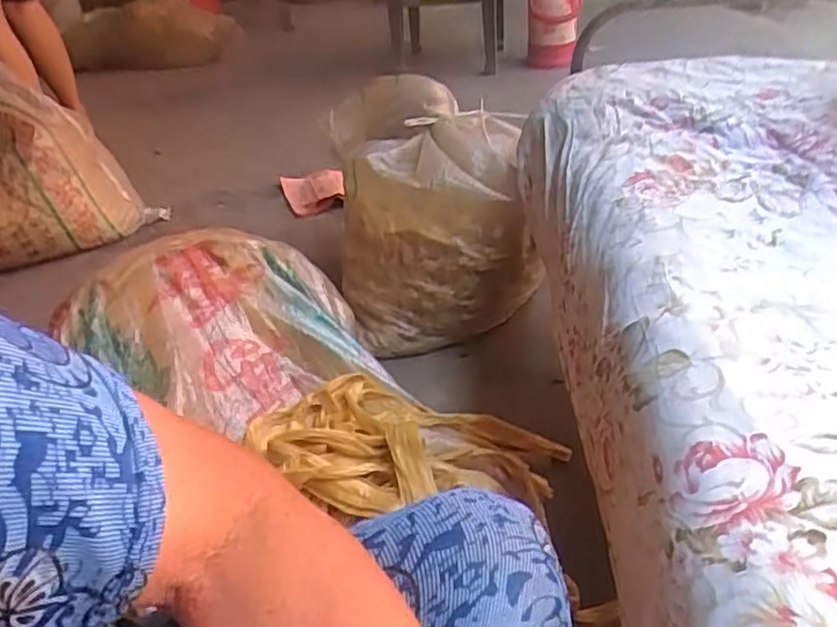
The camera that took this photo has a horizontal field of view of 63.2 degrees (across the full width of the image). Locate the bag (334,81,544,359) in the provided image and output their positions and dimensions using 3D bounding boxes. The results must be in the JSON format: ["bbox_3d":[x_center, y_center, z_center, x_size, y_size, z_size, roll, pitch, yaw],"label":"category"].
[{"bbox_3d":[0.019,-0.183,1.175,0.306,0.310,0.405,-7,36,0],"label":"bag"}]

